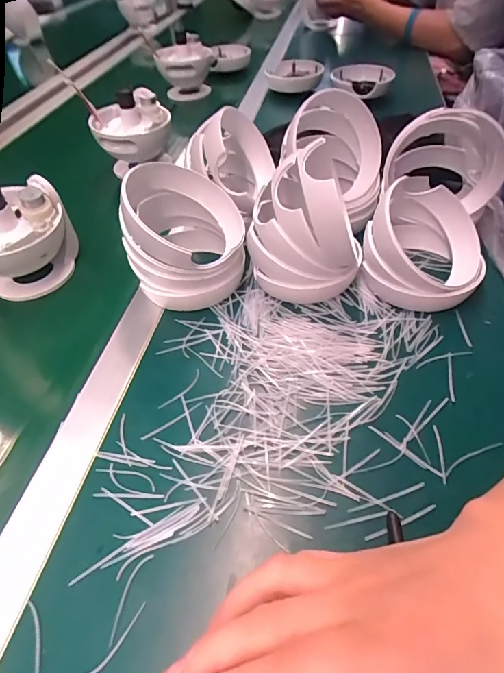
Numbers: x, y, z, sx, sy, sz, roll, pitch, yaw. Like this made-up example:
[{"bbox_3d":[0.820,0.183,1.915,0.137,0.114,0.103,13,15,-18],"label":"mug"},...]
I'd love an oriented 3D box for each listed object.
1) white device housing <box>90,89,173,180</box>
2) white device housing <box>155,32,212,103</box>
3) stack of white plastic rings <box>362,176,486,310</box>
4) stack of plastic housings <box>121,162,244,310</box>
[{"bbox_3d":[-0.179,-0.307,0.632,0.112,0.107,0.101,-14,48,-9],"label":"white device housing"},{"bbox_3d":[-0.137,-0.565,0.875,0.123,0.091,0.114,-7,47,-2],"label":"white device housing"},{"bbox_3d":[0.172,-0.092,0.411,0.109,0.082,0.119,16,50,18],"label":"stack of white plastic rings"},{"bbox_3d":[-0.066,-0.100,0.418,0.108,0.109,0.132,-6,47,-1],"label":"stack of plastic housings"}]

